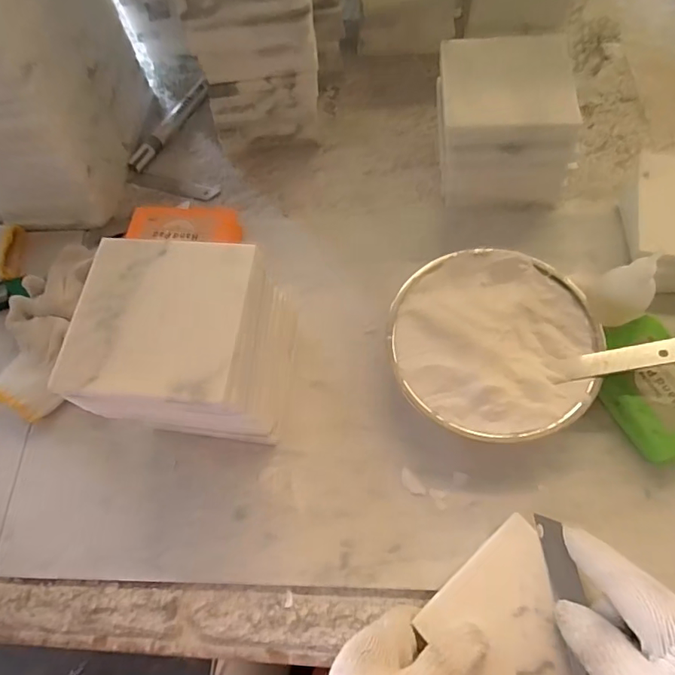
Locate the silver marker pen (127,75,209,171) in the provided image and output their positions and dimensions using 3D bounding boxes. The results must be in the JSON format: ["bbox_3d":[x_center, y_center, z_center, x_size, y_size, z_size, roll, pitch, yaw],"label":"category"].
[{"bbox_3d":[-0.182,-0.236,0.544,0.020,0.013,0.141,21,69,12],"label":"silver marker pen"}]

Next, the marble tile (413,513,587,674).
[{"bbox_3d":[0.115,0.182,0.306,0.097,0.009,0.098,-39,70,-14],"label":"marble tile"}]

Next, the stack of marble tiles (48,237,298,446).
[{"bbox_3d":[-0.095,0.014,0.347,0.112,0.139,0.108,5,66,5],"label":"stack of marble tiles"}]

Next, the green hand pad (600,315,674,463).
[{"bbox_3d":[0.223,0.036,0.356,0.063,0.030,0.093,-25,67,-8],"label":"green hand pad"}]

